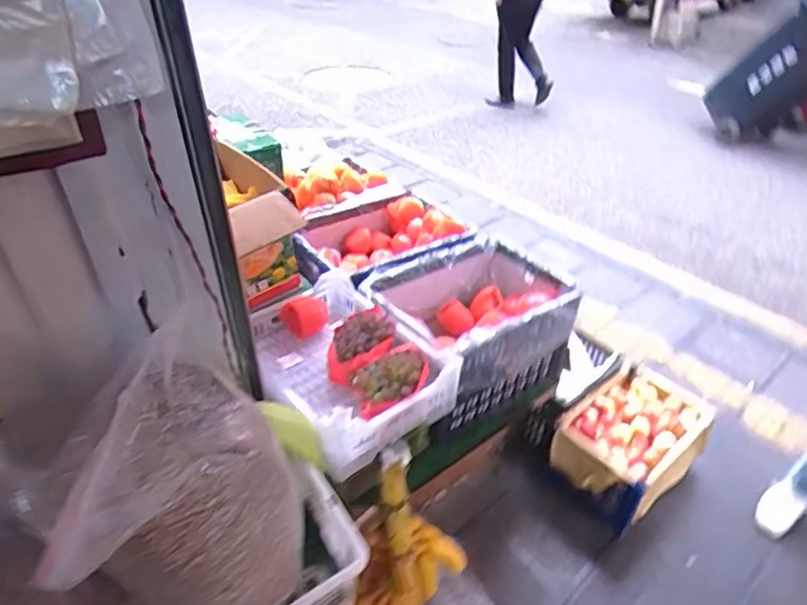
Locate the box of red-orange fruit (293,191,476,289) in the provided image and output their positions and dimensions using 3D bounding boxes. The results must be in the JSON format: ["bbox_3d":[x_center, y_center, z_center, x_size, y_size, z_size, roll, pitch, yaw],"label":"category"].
[{"bbox_3d":[-0.089,-0.171,1.682,0.507,0.172,0.388,-26,44,-30],"label":"box of red-orange fruit"}]

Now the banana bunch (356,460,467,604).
[{"bbox_3d":[-0.006,0.511,1.144,0.215,0.418,0.276,15,39,18],"label":"banana bunch"}]

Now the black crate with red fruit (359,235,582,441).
[{"bbox_3d":[0.173,0.073,1.498,0.473,0.311,0.383,-24,43,-29],"label":"black crate with red fruit"}]

